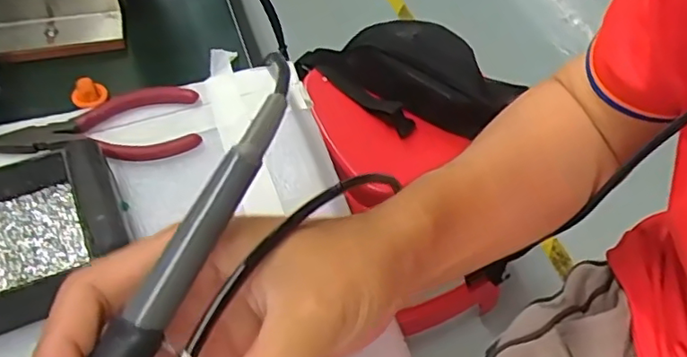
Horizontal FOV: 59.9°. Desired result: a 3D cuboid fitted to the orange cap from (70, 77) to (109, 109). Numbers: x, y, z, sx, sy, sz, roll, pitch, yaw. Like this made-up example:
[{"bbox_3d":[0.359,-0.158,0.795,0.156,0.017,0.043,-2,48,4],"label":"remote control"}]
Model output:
[{"bbox_3d":[-0.154,-0.052,0.361,0.020,0.013,0.015,-22,56,-19],"label":"orange cap"}]

